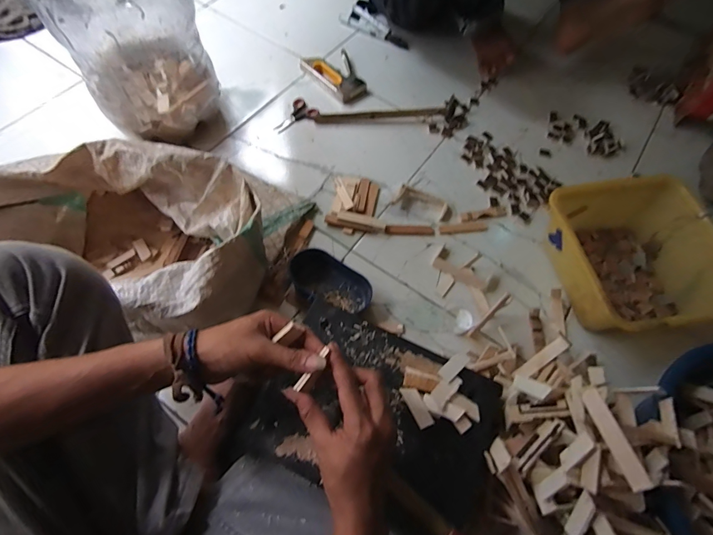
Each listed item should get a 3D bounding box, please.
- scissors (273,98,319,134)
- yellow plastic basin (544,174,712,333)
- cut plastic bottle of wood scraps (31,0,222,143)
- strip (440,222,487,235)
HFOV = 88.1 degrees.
[{"bbox_3d":[-0.149,-0.359,0.882,0.068,0.014,0.110,40,68,16],"label":"scissors"},{"bbox_3d":[0.493,-0.012,0.662,0.251,0.126,0.263,-7,64,-6],"label":"yellow plastic basin"},{"bbox_3d":[-0.424,-0.426,0.736,0.231,0.280,0.243,-24,67,-14],"label":"cut plastic bottle of wood scraps"},{"bbox_3d":[0.222,-0.081,0.762,0.101,0.004,0.020,-5,64,-5],"label":"strip"}]

